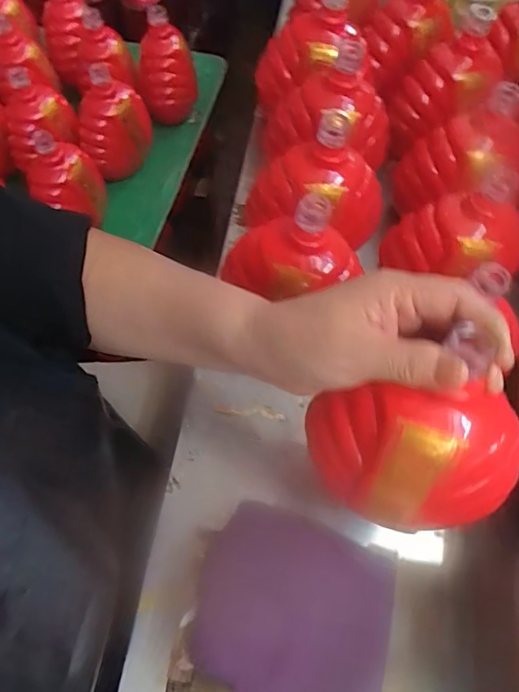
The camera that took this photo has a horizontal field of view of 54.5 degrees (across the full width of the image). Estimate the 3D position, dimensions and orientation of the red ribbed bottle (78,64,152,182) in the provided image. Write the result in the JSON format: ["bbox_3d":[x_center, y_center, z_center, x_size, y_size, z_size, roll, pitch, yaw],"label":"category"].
[{"bbox_3d":[-0.213,-0.322,0.745,0.091,0.144,0.083,6,64,2],"label":"red ribbed bottle"}]

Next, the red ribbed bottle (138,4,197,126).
[{"bbox_3d":[-0.147,-0.438,0.808,0.088,0.161,0.068,1,64,-1],"label":"red ribbed bottle"}]

